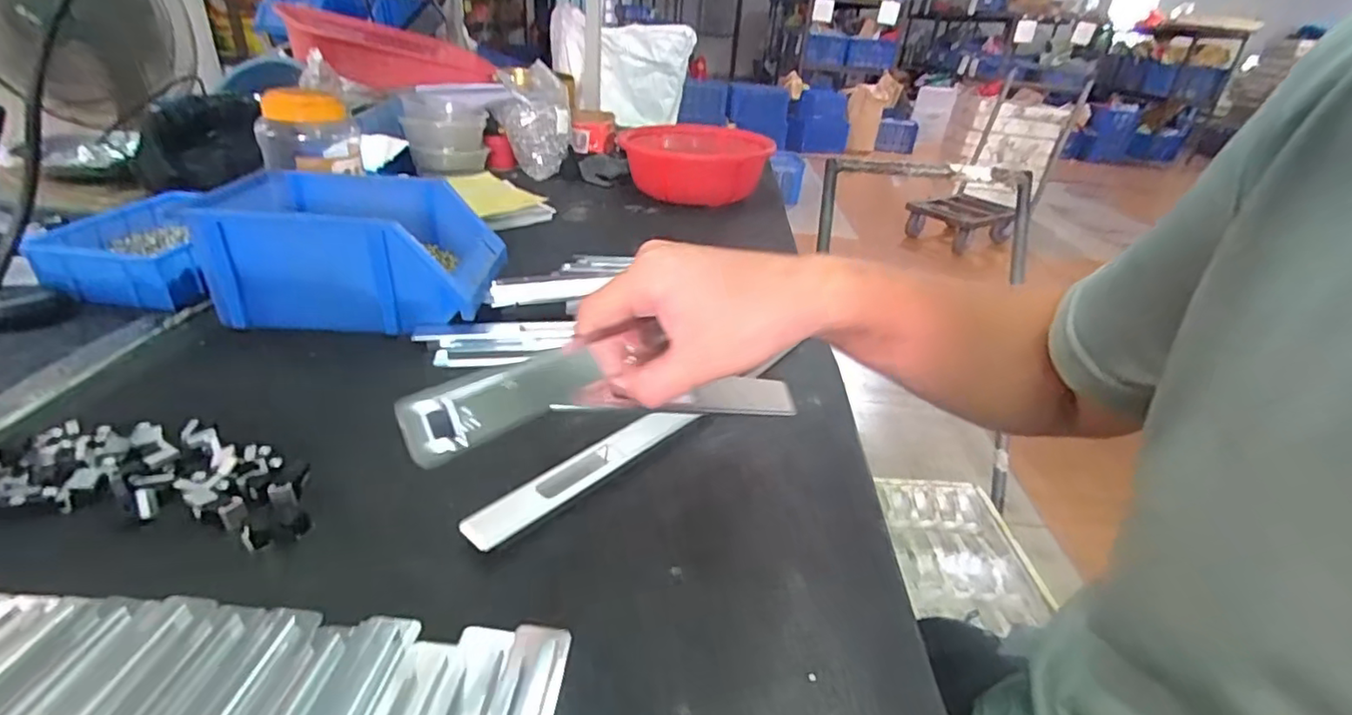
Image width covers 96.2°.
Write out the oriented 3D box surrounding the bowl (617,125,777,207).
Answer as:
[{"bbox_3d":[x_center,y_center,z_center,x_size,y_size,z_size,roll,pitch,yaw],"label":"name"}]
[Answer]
[{"bbox_3d":[0.035,-0.340,1.058,0.240,0.090,0.240,4,30,-2],"label":"bowl"}]

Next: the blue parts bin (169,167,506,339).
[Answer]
[{"bbox_3d":[-0.304,-0.106,0.601,0.237,0.107,0.147,3,30,-5],"label":"blue parts bin"}]

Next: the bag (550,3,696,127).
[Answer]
[{"bbox_3d":[-0.124,-0.733,1.577,0.363,0.244,0.126,-4,31,-16],"label":"bag"}]

